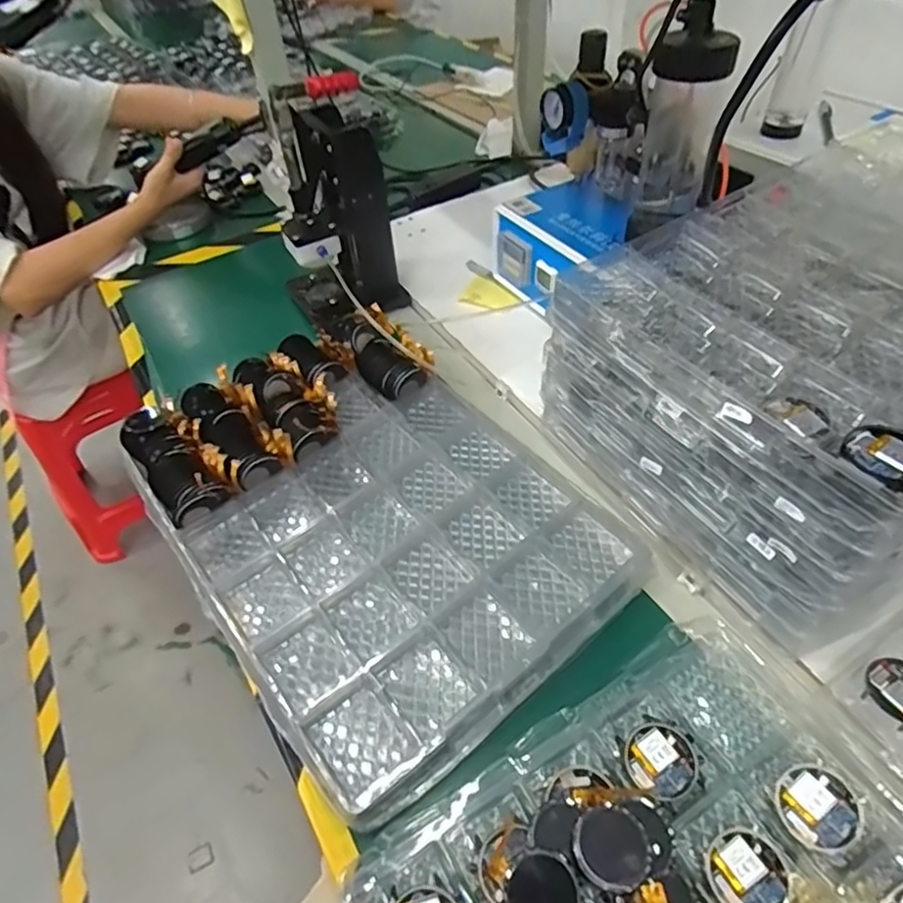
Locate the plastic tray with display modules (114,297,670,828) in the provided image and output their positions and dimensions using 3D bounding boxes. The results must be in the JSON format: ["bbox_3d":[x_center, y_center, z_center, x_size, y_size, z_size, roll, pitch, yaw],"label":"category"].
[{"bbox_3d":[-0.080,0.039,0.541,0.304,0.059,0.432,-32,52,-24],"label":"plastic tray with display modules"}]

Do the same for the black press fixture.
[{"bbox_3d":[-0.146,-0.298,0.717,0.138,0.247,0.142,-14,47,-9],"label":"black press fixture"}]

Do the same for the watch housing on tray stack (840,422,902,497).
[{"bbox_3d":[0.255,0.003,0.351,0.046,0.006,0.048,-30,51,-22],"label":"watch housing on tray stack"}]

